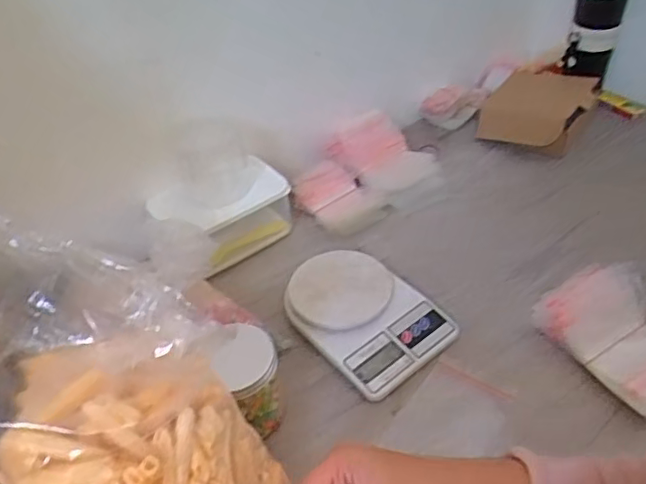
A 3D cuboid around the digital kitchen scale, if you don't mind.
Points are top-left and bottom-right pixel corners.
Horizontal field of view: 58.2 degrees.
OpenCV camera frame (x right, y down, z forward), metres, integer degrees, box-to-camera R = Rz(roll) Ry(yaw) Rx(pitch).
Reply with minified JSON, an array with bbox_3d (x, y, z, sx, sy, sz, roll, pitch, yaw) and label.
[{"bbox_3d":[0.052,0.090,0.746,0.155,0.040,0.207,-32,48,-26],"label":"digital kitchen scale"}]

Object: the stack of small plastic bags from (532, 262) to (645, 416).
[{"bbox_3d":[0.352,0.106,0.670,0.141,0.066,0.181,-32,48,-26],"label":"stack of small plastic bags"}]

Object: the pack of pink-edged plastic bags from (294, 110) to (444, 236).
[{"bbox_3d":[0.067,-0.117,0.936,0.222,0.072,0.170,-28,46,-22],"label":"pack of pink-edged plastic bags"}]

